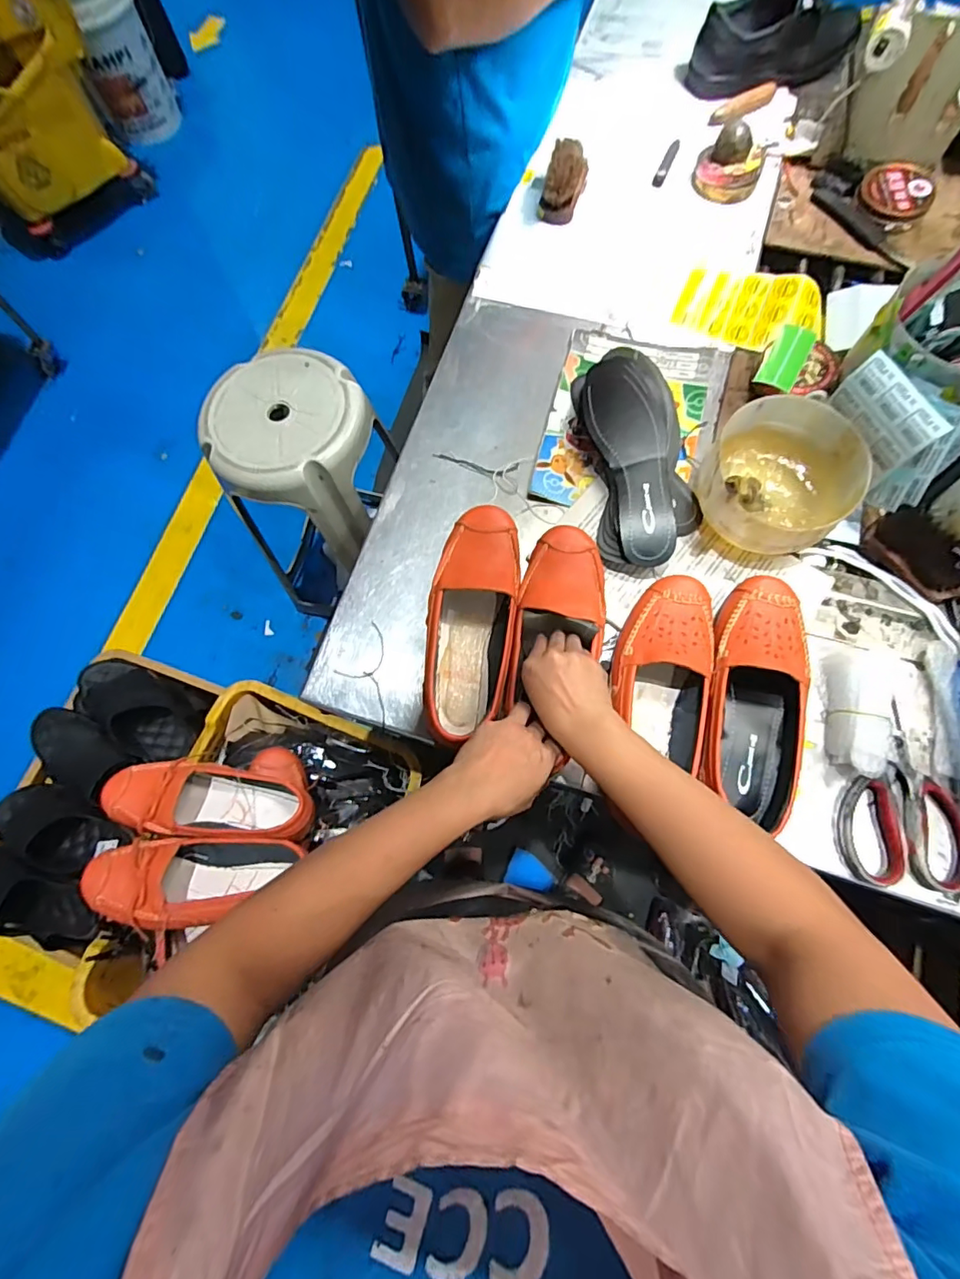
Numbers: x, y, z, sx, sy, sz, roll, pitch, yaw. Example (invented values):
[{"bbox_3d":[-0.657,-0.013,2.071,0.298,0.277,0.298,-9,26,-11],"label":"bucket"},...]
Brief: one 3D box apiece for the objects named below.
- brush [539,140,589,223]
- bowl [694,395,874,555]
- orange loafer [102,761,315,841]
[{"bbox_3d":[0.115,-0.625,0.717,0.056,0.038,0.105,16,75,7],"label":"brush"},{"bbox_3d":[0.304,-0.162,0.555,0.149,0.076,0.167,40,79,12],"label":"bowl"},{"bbox_3d":[-0.319,0.199,0.652,0.236,0.088,0.082,5,74,4],"label":"orange loafer"}]

